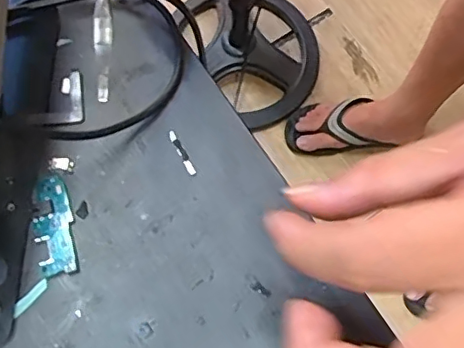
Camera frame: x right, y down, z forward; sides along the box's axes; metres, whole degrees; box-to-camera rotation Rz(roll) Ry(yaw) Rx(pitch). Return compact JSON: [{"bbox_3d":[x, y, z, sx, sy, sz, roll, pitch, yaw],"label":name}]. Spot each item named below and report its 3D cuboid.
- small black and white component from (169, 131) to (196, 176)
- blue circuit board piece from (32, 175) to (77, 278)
[{"bbox_3d":[-0.024,-0.010,0.261,0.004,0.004,0.024,-28,75,-10],"label":"small black and white component"},{"bbox_3d":[-0.079,0.022,0.247,0.016,0.004,0.044,-11,73,-5],"label":"blue circuit board piece"}]

